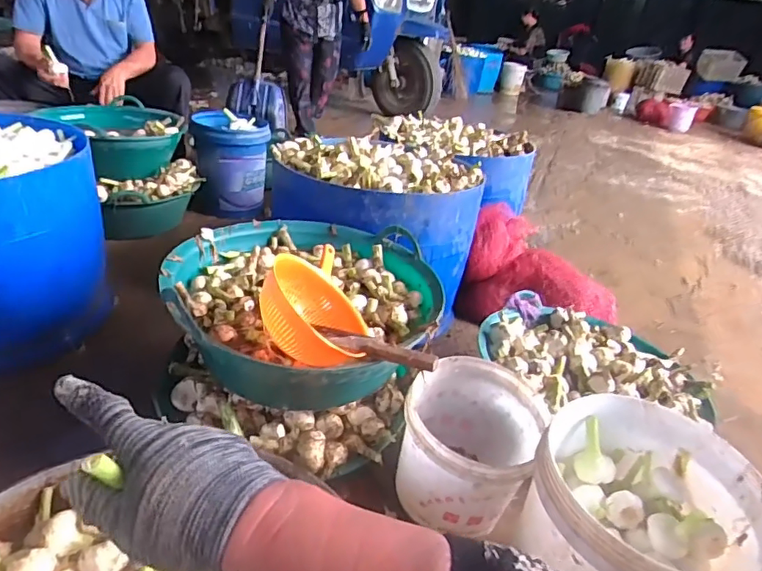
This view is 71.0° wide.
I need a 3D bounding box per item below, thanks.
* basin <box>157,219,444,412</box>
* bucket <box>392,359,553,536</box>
[{"bbox_3d":[-0.154,0.050,1.083,0.514,0.210,0.529,6,28,-3],"label":"basin"},{"bbox_3d":[0.160,0.315,1.026,0.244,0.243,0.253,6,28,-3],"label":"bucket"}]

